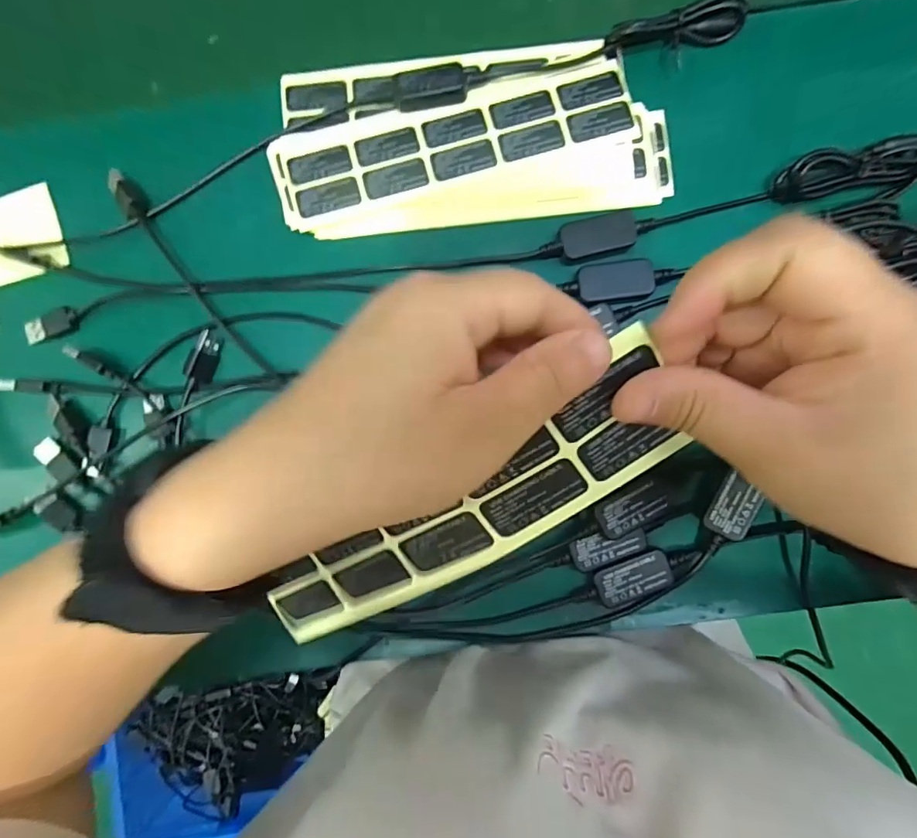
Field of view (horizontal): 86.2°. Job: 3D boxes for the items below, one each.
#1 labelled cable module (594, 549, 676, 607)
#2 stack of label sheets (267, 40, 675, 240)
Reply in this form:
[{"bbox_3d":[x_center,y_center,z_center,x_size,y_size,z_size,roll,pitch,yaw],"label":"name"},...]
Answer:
[{"bbox_3d":[0.096,0.088,0.270,0.041,0.009,0.021,-21,87,0],"label":"labelled cable module"},{"bbox_3d":[0.007,-0.165,0.286,0.222,0.013,0.103,-5,87,1],"label":"stack of label sheets"}]

